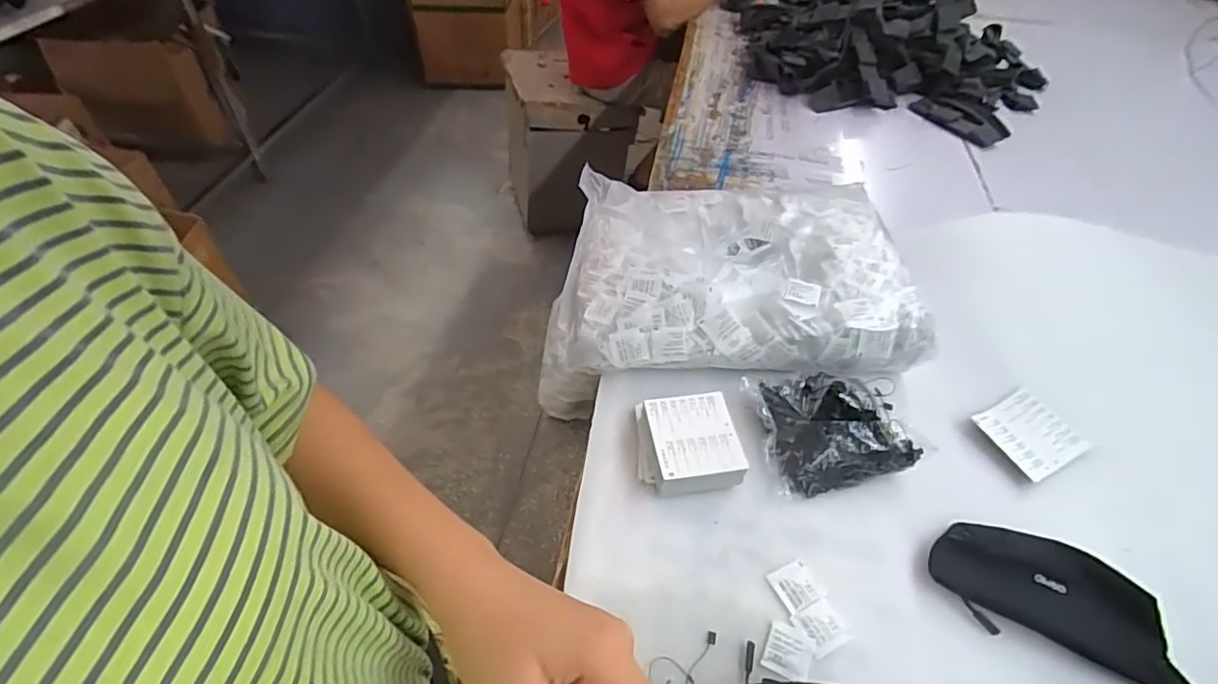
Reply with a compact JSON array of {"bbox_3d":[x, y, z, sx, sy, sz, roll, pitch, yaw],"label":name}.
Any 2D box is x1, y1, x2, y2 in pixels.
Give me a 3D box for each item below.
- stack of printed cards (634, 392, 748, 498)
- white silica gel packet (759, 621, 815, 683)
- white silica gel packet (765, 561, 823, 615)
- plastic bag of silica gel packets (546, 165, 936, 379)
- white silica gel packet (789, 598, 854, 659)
[{"bbox_3d":[0.085,0.108,0.630,0.104,0.041,0.108,-3,48,-6],"label":"stack of printed cards"},{"bbox_3d":[0.159,0.275,0.508,0.040,0.004,0.043,23,51,16],"label":"white silica gel packet"},{"bbox_3d":[0.181,0.235,0.554,0.043,0.004,0.040,-17,51,-18],"label":"white silica gel packet"},{"bbox_3d":[0.158,-0.108,0.796,0.450,0.095,0.345,2,48,-2],"label":"plastic bag of silica gel packets"},{"bbox_3d":[0.195,0.262,0.526,0.042,0.004,0.040,-19,52,-19],"label":"white silica gel packet"}]

